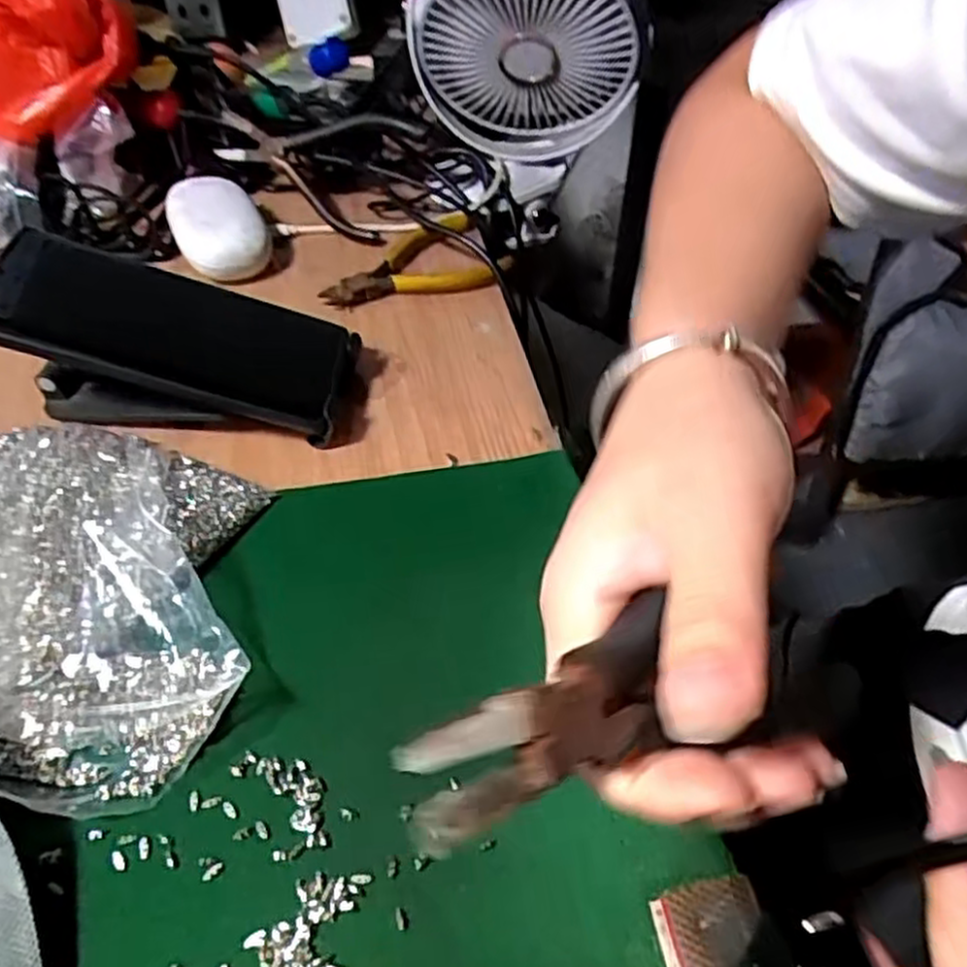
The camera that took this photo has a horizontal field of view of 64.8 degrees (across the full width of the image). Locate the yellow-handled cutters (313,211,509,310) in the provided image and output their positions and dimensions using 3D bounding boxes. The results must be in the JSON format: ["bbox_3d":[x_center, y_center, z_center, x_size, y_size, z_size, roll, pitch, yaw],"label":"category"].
[{"bbox_3d":[-0.048,-0.143,0.491,0.121,0.014,0.075,-19,50,-18],"label":"yellow-handled cutters"}]

